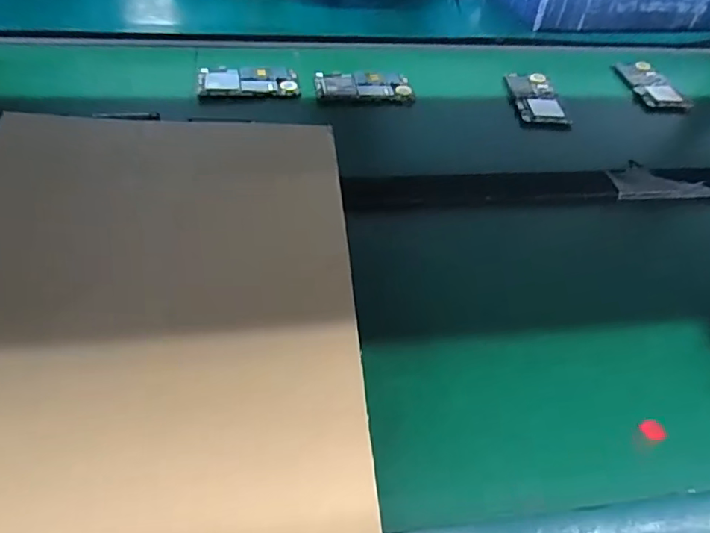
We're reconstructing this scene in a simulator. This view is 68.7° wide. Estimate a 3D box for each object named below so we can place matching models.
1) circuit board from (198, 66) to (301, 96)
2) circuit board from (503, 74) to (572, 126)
[{"bbox_3d":[-0.132,-0.230,0.650,0.120,0.009,0.069,-4,47,-10],"label":"circuit board"},{"bbox_3d":[0.239,-0.226,0.685,0.062,0.008,0.115,0,47,-5],"label":"circuit board"}]

